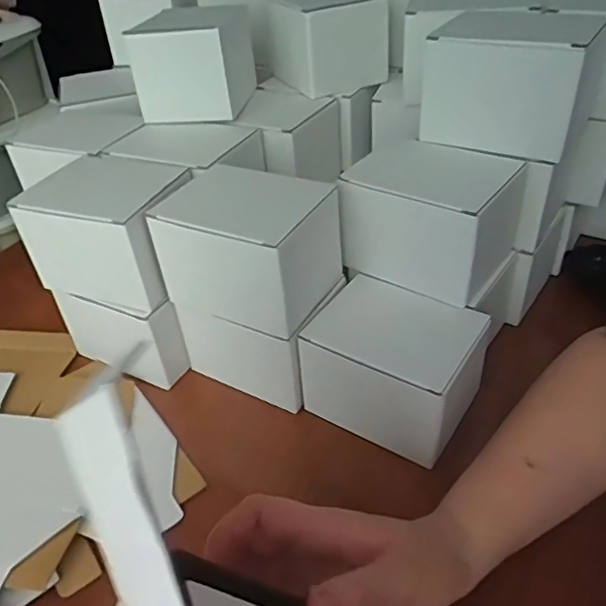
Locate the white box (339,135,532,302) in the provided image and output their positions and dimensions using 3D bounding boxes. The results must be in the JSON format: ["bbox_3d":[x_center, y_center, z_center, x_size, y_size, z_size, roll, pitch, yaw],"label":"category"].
[{"bbox_3d":[0.105,-0.067,0.463,0.111,0.092,0.100,23,46,31],"label":"white box"}]

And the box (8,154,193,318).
[{"bbox_3d":[-0.151,-0.061,0.475,0.128,0.079,0.099,11,41,19],"label":"box"}]

